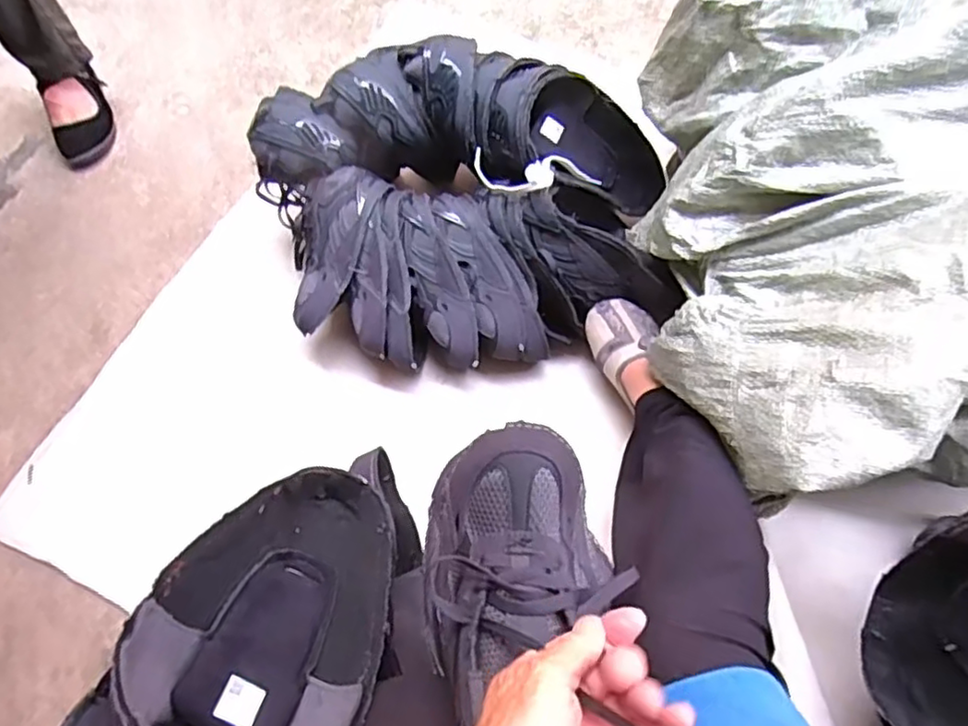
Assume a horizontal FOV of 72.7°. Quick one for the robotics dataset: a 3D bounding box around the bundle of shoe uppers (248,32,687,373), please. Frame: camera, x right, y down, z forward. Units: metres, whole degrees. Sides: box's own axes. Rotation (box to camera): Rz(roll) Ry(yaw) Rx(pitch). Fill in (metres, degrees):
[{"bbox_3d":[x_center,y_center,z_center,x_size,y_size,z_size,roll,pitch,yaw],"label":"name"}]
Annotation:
[{"bbox_3d":[-0.020,-0.198,0.825,0.496,0.177,0.378,-9,66,3],"label":"bundle of shoe uppers"}]

